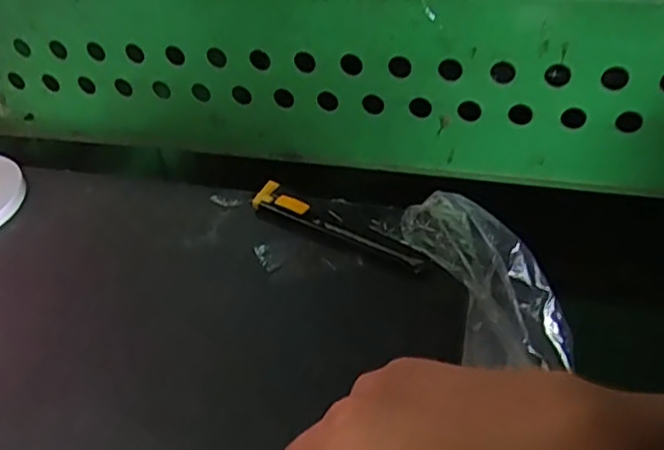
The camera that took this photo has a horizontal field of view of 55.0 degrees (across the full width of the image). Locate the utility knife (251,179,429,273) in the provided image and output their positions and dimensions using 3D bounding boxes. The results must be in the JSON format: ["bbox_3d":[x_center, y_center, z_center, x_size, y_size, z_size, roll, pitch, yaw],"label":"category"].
[{"bbox_3d":[0.002,-0.001,0.517,0.160,0.018,0.028,22,48,28],"label":"utility knife"}]

